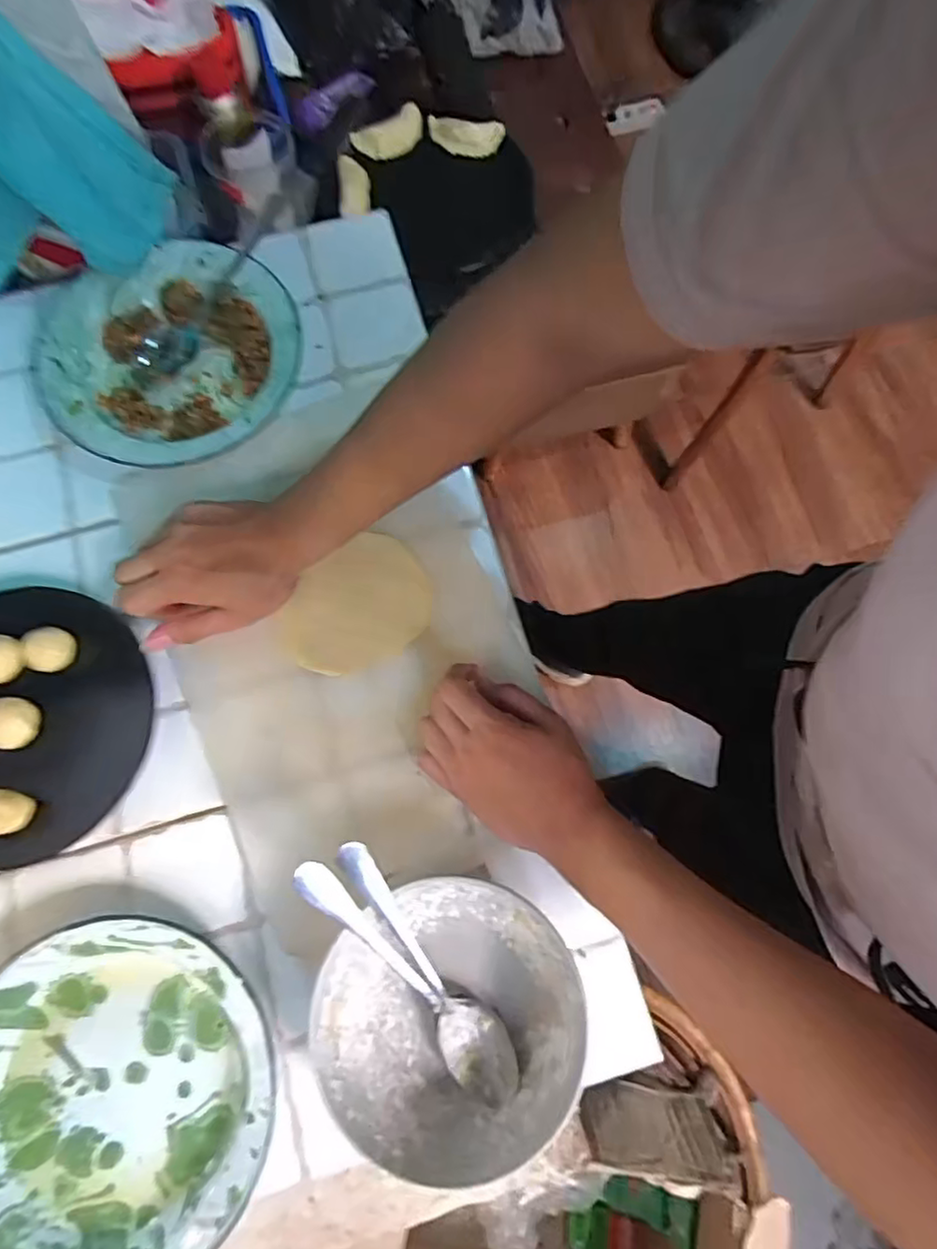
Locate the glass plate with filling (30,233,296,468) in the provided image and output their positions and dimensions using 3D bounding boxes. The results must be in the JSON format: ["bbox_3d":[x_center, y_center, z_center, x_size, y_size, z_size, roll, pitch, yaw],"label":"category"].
[{"bbox_3d":[-0.251,-0.225,0.551,0.211,0.037,0.193,0,75,-1],"label":"glass plate with filling"}]

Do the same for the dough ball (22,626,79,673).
[{"bbox_3d":[-0.316,0.019,0.485,0.027,0.026,0.033,16,75,3],"label":"dough ball"}]

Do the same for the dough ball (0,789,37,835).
[{"bbox_3d":[-0.327,0.132,0.449,0.038,0.020,0.029,19,52,-19],"label":"dough ball"}]

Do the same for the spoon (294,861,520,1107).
[{"bbox_3d":[-0.040,0.226,0.408,0.041,0.031,0.200,-42,102,-11],"label":"spoon"}]

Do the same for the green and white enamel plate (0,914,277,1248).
[{"bbox_3d":[-0.231,0.304,0.417,0.205,0.030,0.202,0,75,-1],"label":"green and white enamel plate"}]

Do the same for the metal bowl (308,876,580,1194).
[{"bbox_3d":[-0.012,0.252,0.417,0.166,0.050,0.156,0,75,-1],"label":"metal bowl"}]

